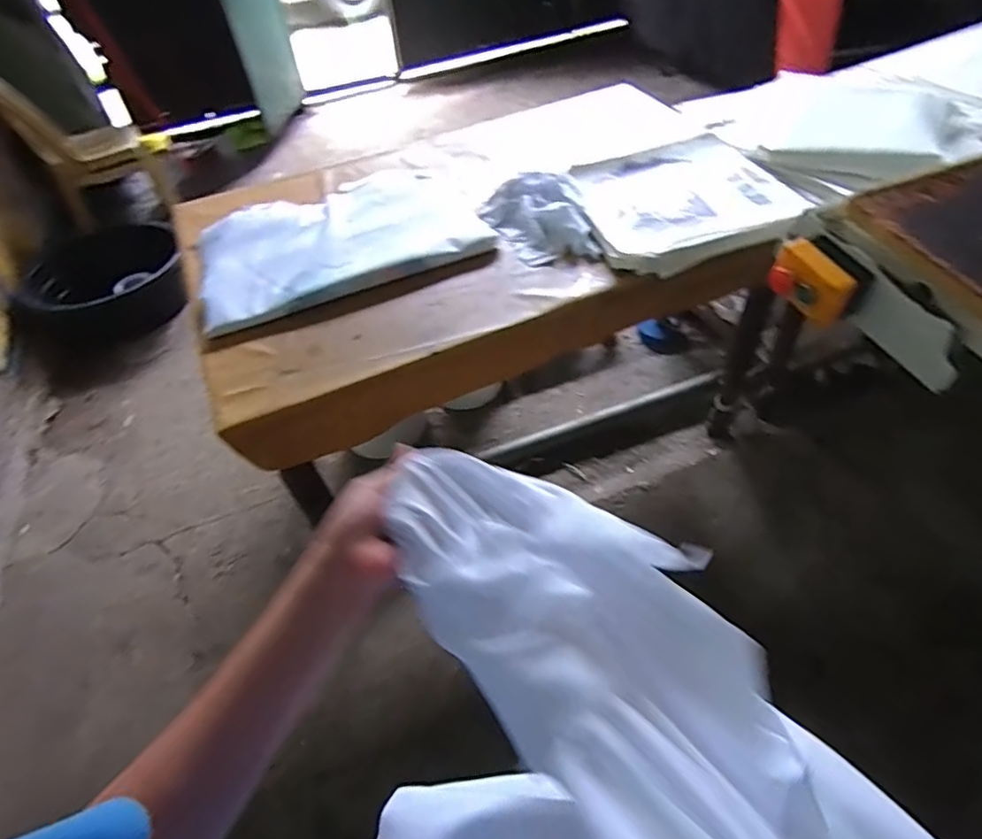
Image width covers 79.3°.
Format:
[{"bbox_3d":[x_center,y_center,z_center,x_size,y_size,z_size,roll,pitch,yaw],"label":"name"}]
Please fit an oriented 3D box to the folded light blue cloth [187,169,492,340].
[{"bbox_3d":[-0.310,-0.373,1.185,0.541,0.032,0.348,-21,53,-11],"label":"folded light blue cloth"}]

